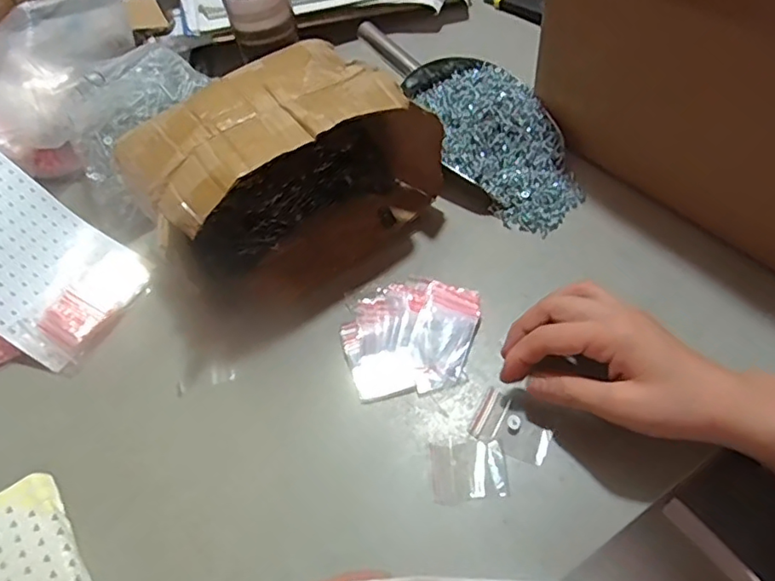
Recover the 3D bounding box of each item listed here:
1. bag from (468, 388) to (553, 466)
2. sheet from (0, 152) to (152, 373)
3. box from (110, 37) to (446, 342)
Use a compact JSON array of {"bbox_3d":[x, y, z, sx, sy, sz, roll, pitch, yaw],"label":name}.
[{"bbox_3d":[0.089,0.096,0.398,0.053,0.009,0.039,24,62,22],"label":"bag"},{"bbox_3d":[-0.330,-0.044,0.487,0.216,0.030,0.123,40,55,-9],"label":"sheet"},{"bbox_3d":[-0.079,-0.103,0.475,0.224,0.122,0.162,-34,58,-16],"label":"box"}]

